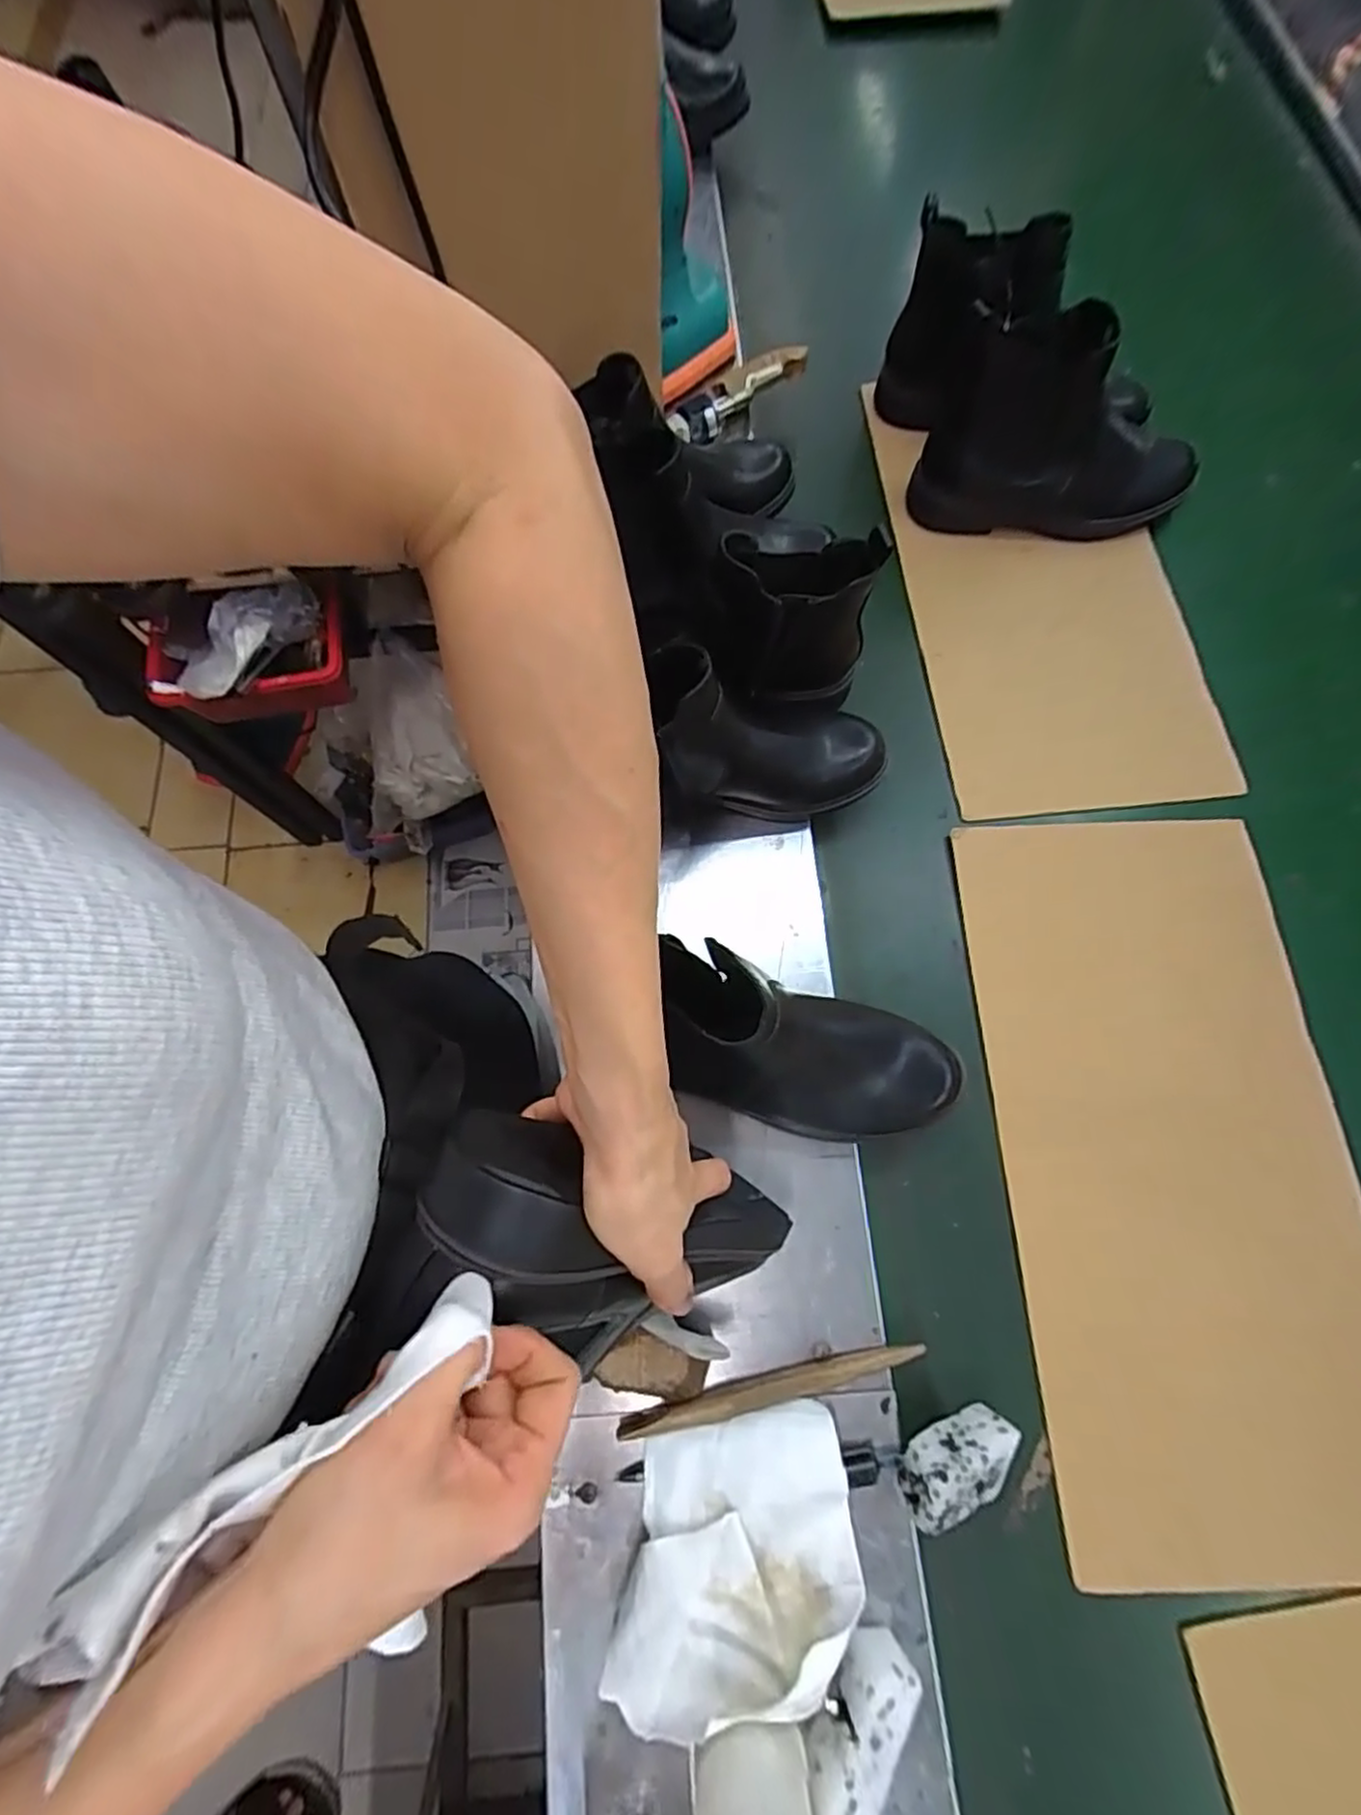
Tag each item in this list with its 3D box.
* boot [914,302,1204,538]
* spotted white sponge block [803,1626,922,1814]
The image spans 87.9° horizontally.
[{"bbox_3d":[0.362,-0.435,0.648,0.256,0.170,0.111,12,73,4],"label":"boot"},{"bbox_3d":[0.097,0.445,0.381,0.039,0.028,0.082,28,75,9],"label":"spotted white sponge block"}]

